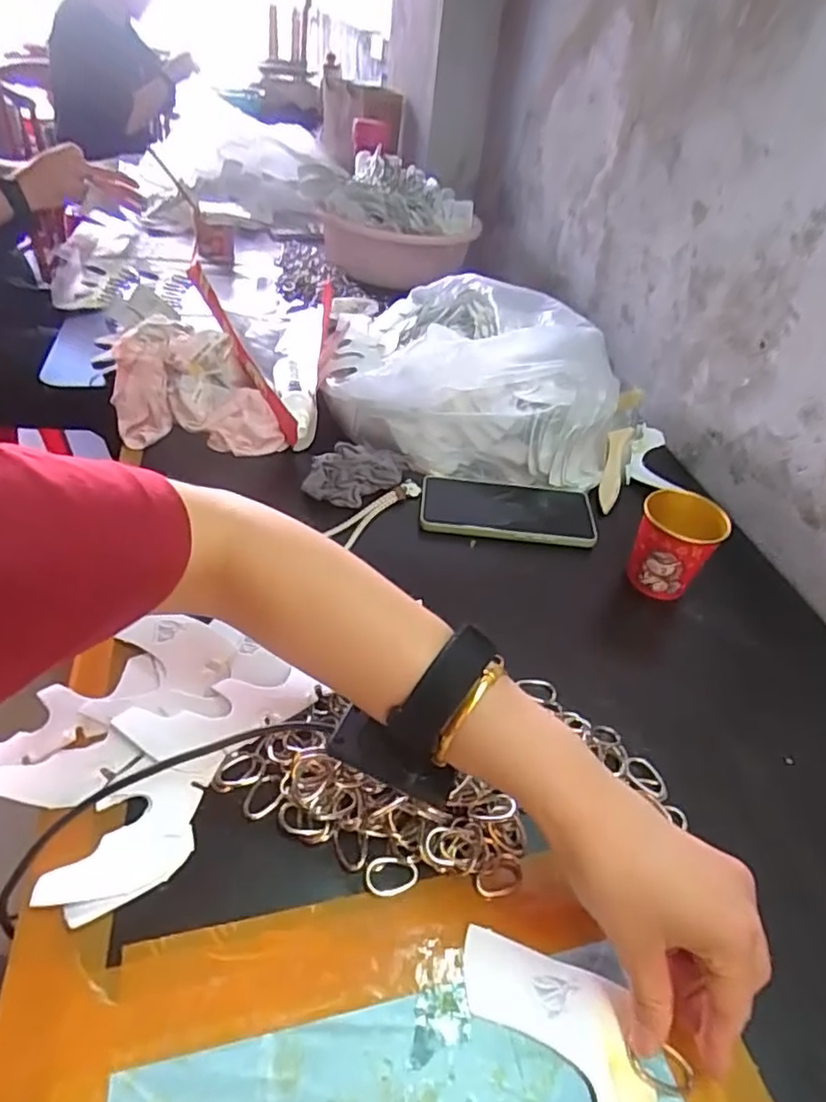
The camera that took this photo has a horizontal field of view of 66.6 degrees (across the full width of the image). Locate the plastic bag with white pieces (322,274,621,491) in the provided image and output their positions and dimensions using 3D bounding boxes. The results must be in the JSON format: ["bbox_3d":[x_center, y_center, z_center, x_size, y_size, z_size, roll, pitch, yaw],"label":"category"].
[{"bbox_3d":[0.065,-0.197,0.707,0.300,0.137,0.255,9,40,2],"label":"plastic bag with white pieces"}]

